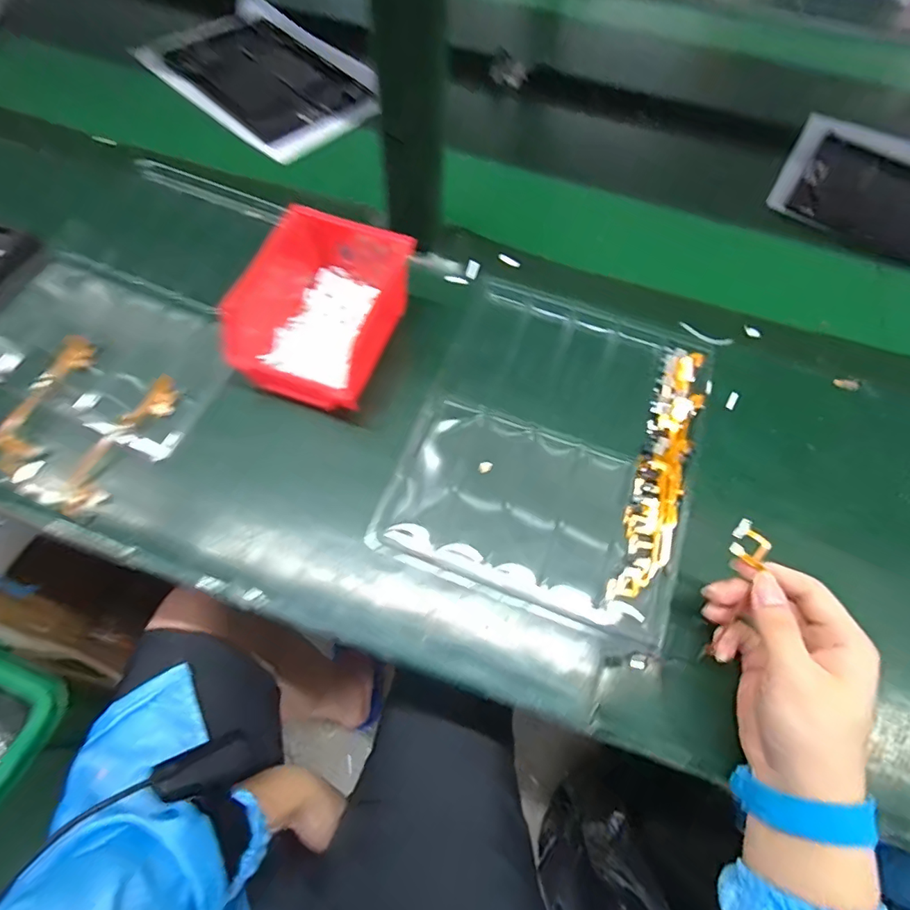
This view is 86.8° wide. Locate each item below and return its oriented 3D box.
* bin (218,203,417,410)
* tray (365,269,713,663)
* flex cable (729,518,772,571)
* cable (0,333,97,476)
[{"bbox_3d":[-0.104,-0.114,0.392,0.112,0.073,0.146,22,65,7],"label":"bin"},{"bbox_3d":[0.084,-0.015,0.391,0.215,0.018,0.273,21,65,6],"label":"tray"},{"bbox_3d":[0.186,0.056,0.304,0.022,0.006,0.024,40,68,15],"label":"flex cable"},{"bbox_3d":[-0.327,-0.042,0.381,0.031,0.012,0.121,11,65,-6],"label":"cable"}]

